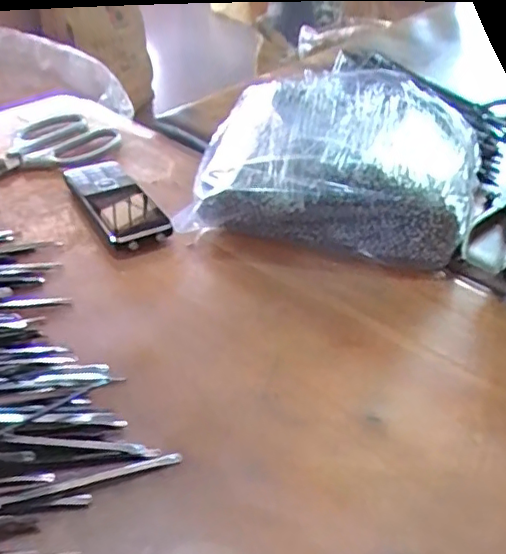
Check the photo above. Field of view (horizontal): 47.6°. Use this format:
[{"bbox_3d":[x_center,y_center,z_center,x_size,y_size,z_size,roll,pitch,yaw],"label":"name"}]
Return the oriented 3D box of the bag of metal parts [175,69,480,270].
[{"bbox_3d":[0.078,-0.102,0.508,0.233,0.078,0.229,9,40,6],"label":"bag of metal parts"}]

